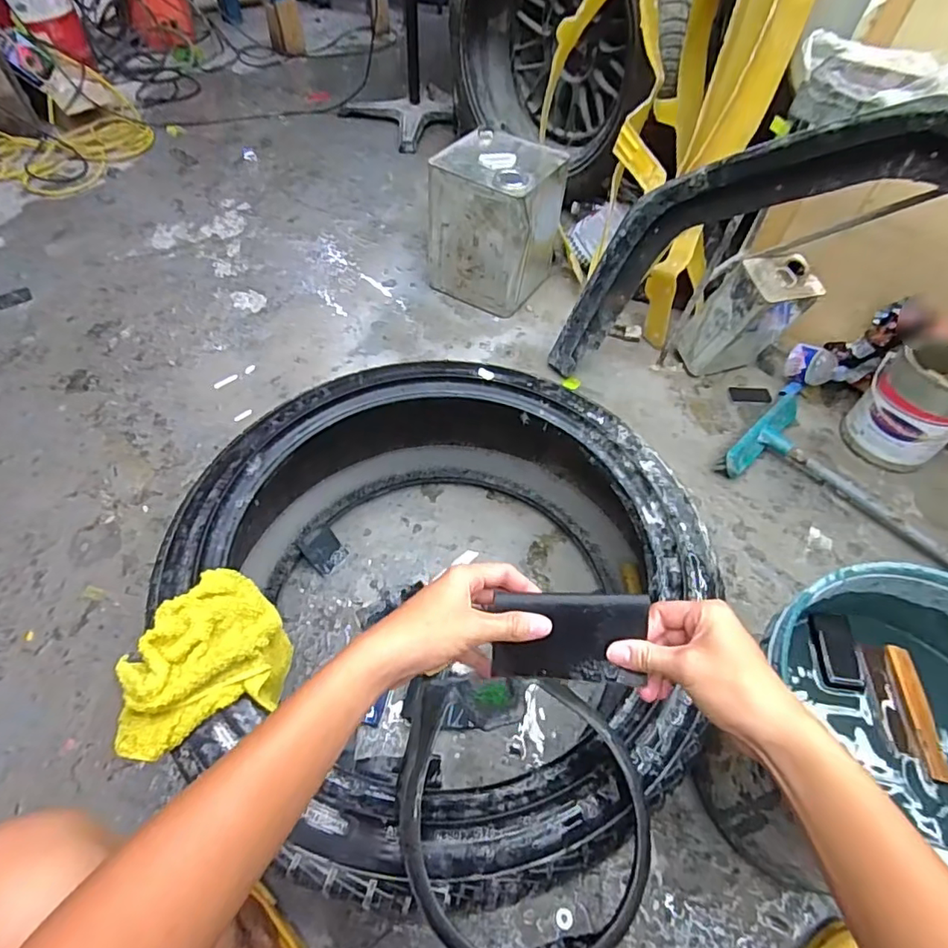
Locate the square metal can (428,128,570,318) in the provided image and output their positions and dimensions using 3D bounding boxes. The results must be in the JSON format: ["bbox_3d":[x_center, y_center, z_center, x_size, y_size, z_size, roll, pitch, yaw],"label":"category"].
[{"bbox_3d":[0.052,-0.584,1.281,0.244,0.292,0.244,27,57,16],"label":"square metal can"}]

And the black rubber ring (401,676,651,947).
[{"bbox_3d":[0.044,0.291,0.468,0.209,0.037,0.218,1,54,-2],"label":"black rubber ring"}]

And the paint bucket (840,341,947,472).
[{"bbox_3d":[0.843,-0.126,1.039,0.170,0.194,0.170,1,54,-2],"label":"paint bucket"}]

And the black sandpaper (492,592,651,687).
[{"bbox_3d":[0.070,0.120,0.400,0.108,0.008,0.062,1,87,4],"label":"black sandpaper"}]

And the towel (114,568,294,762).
[{"bbox_3d":[-0.283,0.191,0.564,0.159,0.124,0.150,-24,58,-18],"label":"towel"}]

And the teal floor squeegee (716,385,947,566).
[{"bbox_3d":[0.861,0.120,0.951,0.801,0.048,0.318,39,61,23],"label":"teal floor squeegee"}]

